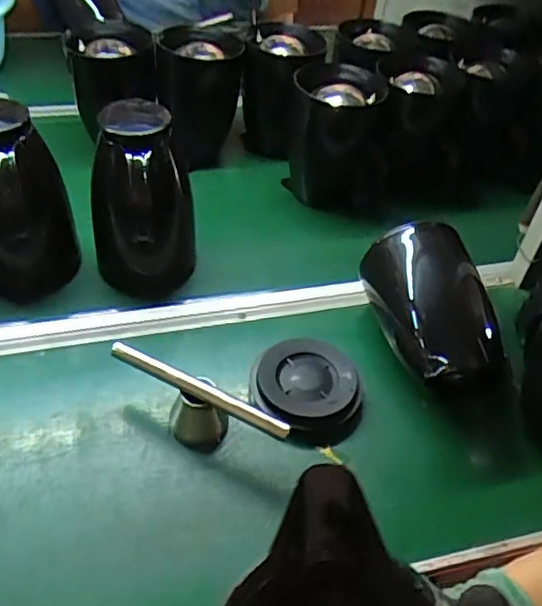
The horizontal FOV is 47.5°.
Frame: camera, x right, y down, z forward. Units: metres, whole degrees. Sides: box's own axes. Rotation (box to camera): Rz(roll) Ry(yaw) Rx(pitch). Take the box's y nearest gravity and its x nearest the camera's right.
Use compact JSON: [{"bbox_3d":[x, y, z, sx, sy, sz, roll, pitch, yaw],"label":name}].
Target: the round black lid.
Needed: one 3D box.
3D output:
[{"bbox_3d":[0.038,0.093,0.678,0.116,0.031,0.127,3,45,-3],"label":"round black lid"}]

